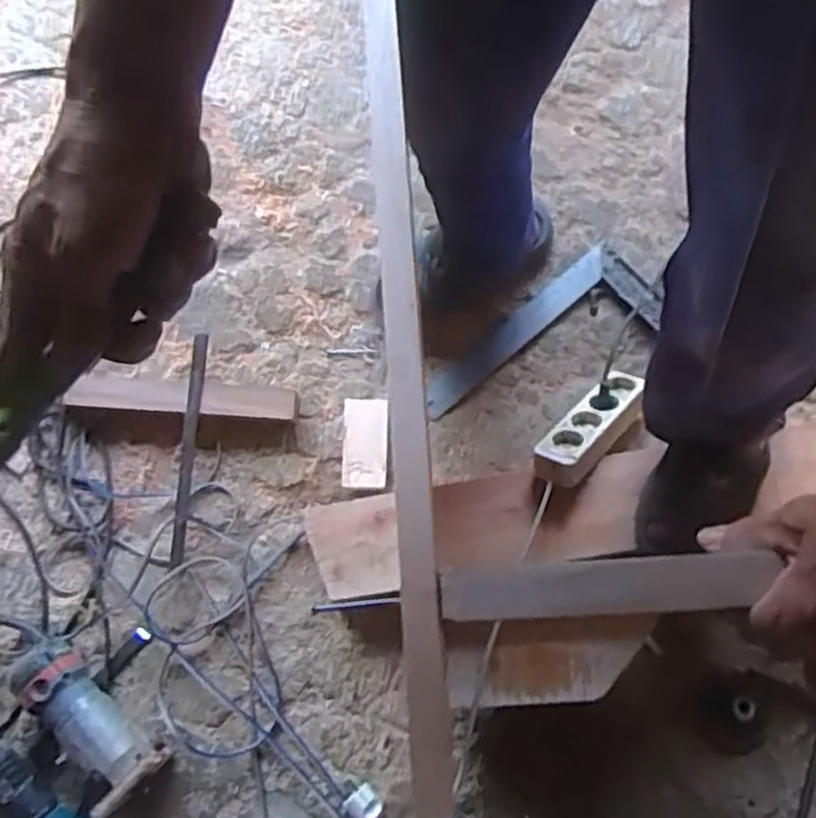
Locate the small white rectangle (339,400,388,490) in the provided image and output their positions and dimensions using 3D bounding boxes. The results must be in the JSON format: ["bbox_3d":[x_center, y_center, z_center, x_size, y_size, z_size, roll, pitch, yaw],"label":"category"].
[{"bbox_3d":[-0.058,0.044,1.038,0.057,0.027,0.119,2,75,2],"label":"small white rectangle"}]

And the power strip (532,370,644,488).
[{"bbox_3d":[0.235,0.016,0.980,0.065,0.033,0.213,41,58,11],"label":"power strip"}]

